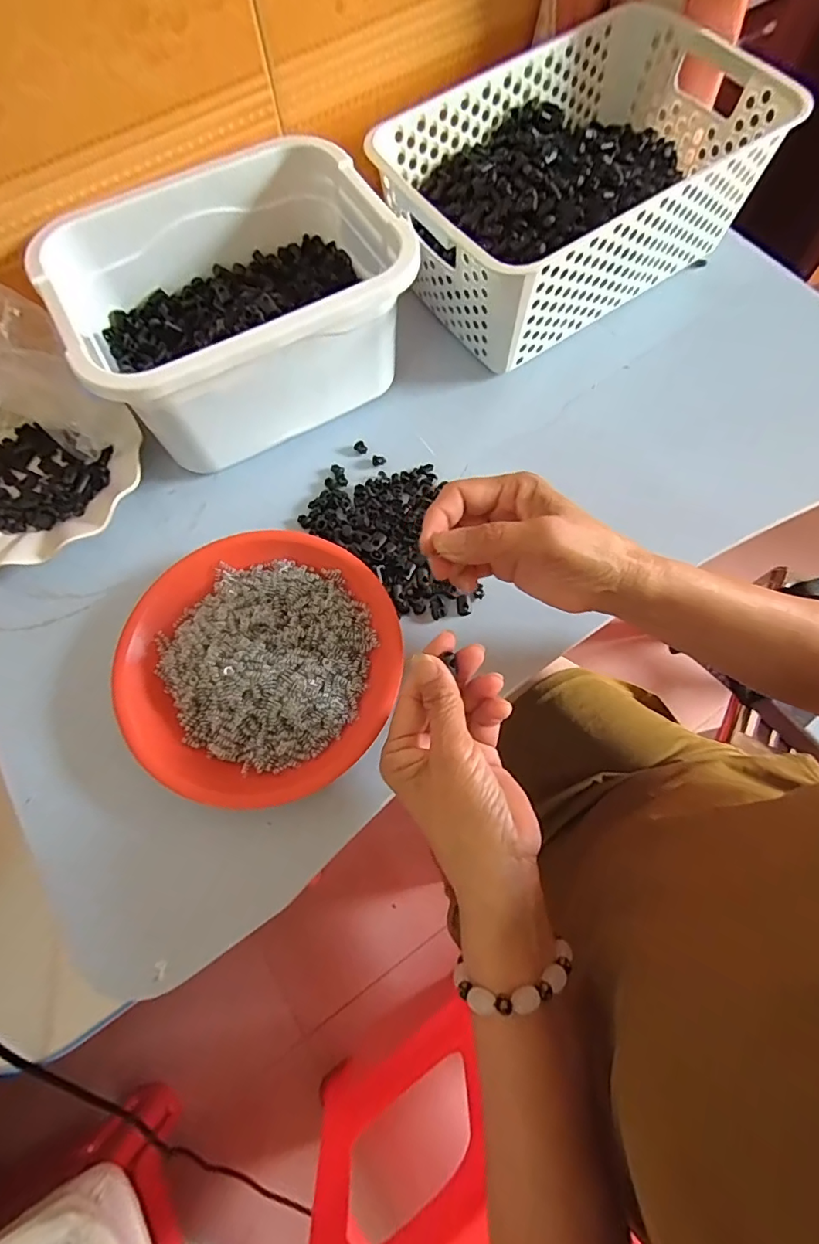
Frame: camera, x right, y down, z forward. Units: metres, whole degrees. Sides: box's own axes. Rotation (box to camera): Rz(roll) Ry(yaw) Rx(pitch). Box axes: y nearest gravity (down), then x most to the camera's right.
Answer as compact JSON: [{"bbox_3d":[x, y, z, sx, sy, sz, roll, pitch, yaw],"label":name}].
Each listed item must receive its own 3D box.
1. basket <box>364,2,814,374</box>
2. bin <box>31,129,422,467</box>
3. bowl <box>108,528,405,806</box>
[{"bbox_3d":[0.138,-0.382,0.456,0.305,0.108,0.202,-32,73,-9],"label":"basket"},{"bbox_3d":[-0.135,-0.252,0.417,0.246,0.111,0.186,-29,72,-8],"label":"bin"},{"bbox_3d":[-0.107,0.025,0.361,0.196,0.036,0.187,-1,71,1],"label":"bowl"}]

